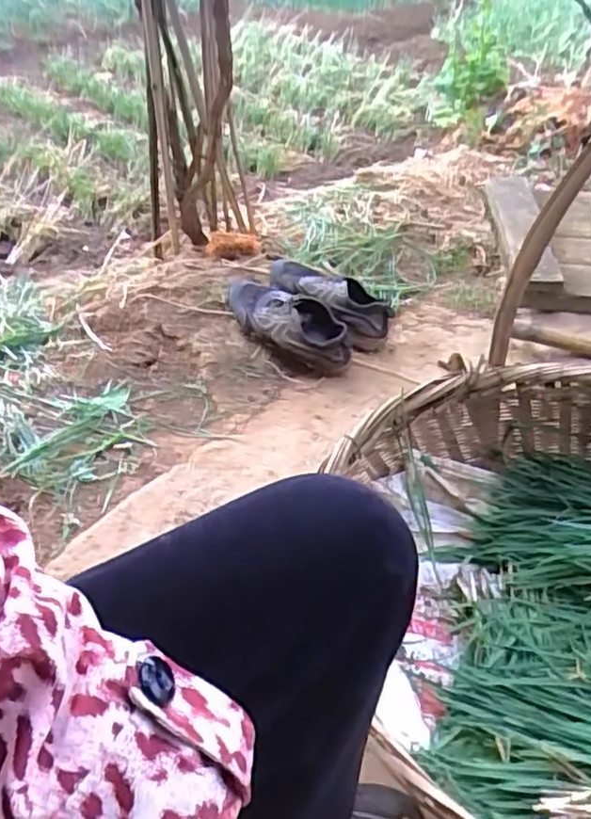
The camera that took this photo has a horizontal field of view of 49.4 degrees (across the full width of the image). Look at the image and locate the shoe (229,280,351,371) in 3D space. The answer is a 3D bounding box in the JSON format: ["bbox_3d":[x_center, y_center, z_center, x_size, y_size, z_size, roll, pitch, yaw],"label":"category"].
[{"bbox_3d":[-0.018,-0.153,1.202,0.269,0.105,0.108,26,51,26],"label":"shoe"}]

